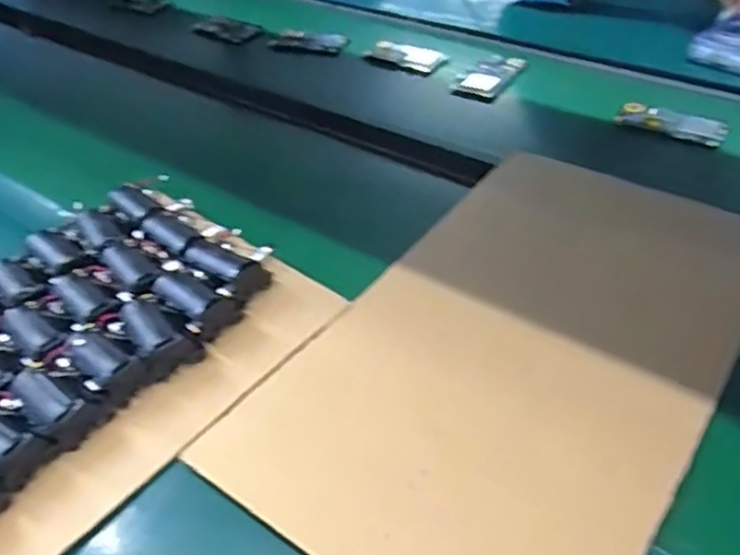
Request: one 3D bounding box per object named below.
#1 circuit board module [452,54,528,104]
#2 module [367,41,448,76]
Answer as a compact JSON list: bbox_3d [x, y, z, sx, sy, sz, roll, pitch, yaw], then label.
[{"bbox_3d":[0.173,-0.293,0.950,0.068,0.015,0.127,23,48,25],"label":"circuit board module"},{"bbox_3d":[0.054,-0.340,1.010,0.120,0.022,0.051,18,47,21],"label":"module"}]

